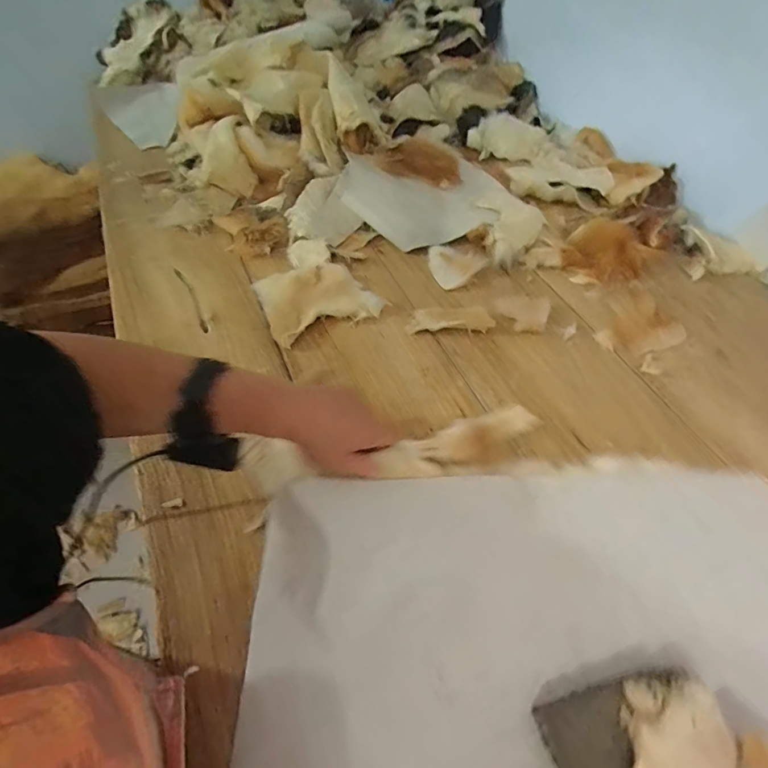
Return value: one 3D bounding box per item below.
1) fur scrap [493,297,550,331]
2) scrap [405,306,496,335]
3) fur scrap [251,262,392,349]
[{"bbox_3d":[0.209,-0.105,0.654,0.082,0.004,0.063,-1,54,-1],"label":"fur scrap"},{"bbox_3d":[0.096,-0.095,0.648,0.125,0.007,0.044,-3,54,-2],"label":"scrap"},{"bbox_3d":[-0.105,-0.140,0.682,0.166,0.018,0.151,-22,57,-15],"label":"fur scrap"}]

